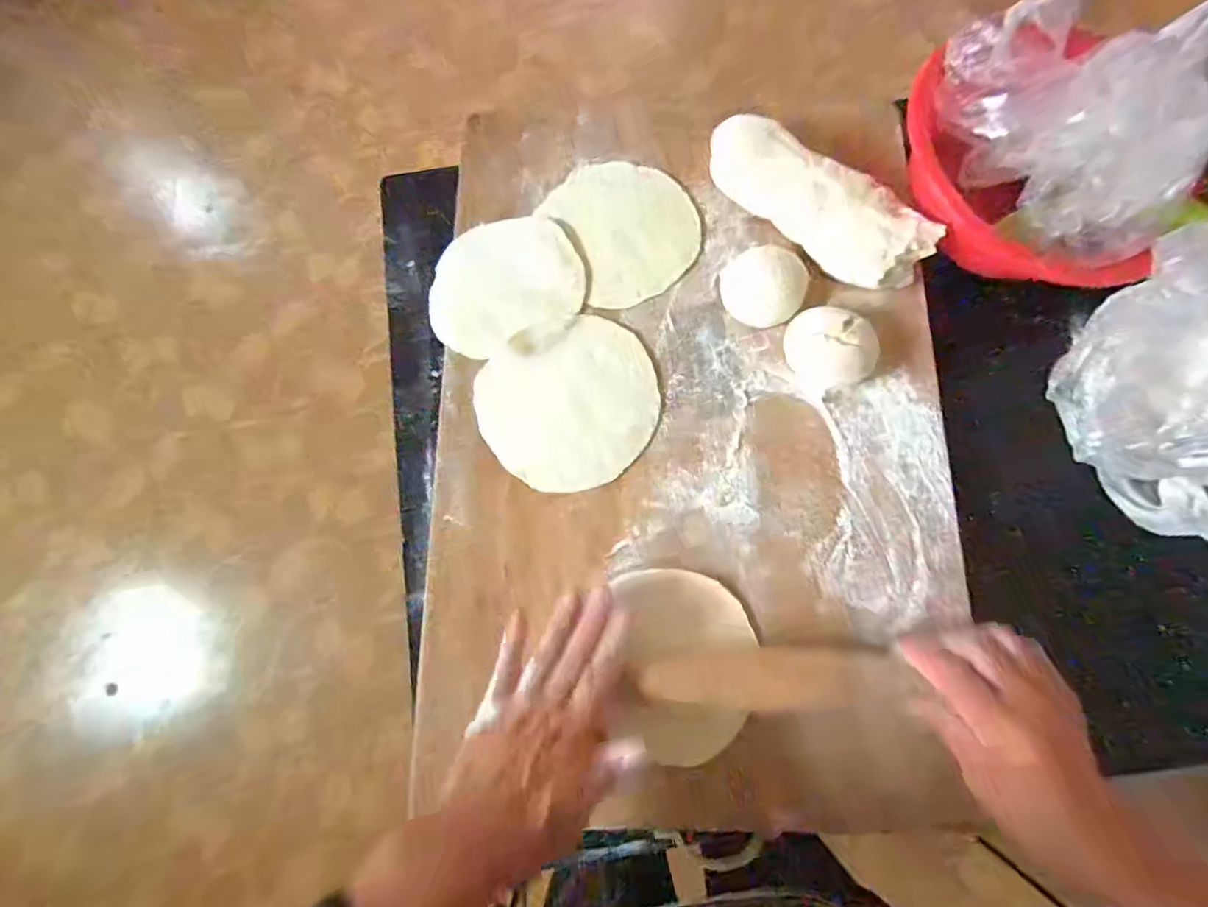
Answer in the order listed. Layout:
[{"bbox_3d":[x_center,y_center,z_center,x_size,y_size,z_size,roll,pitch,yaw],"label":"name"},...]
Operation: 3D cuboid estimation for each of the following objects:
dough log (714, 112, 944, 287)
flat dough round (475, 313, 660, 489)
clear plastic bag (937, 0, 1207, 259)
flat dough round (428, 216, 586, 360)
[{"bbox_3d":[0.175,-0.208,0.476,0.194,0.043,0.066,44,80,11],"label":"dough log"},{"bbox_3d":[-0.025,-0.038,0.461,0.141,0.004,0.128,-28,77,-6],"label":"flat dough round"},{"bbox_3d":[0.323,-0.241,0.380,0.075,0.175,0.187,-18,76,-2],"label":"clear plastic bag"},{"bbox_3d":[-0.086,-0.145,0.482,0.130,0.016,0.105,-30,77,-7],"label":"flat dough round"}]

